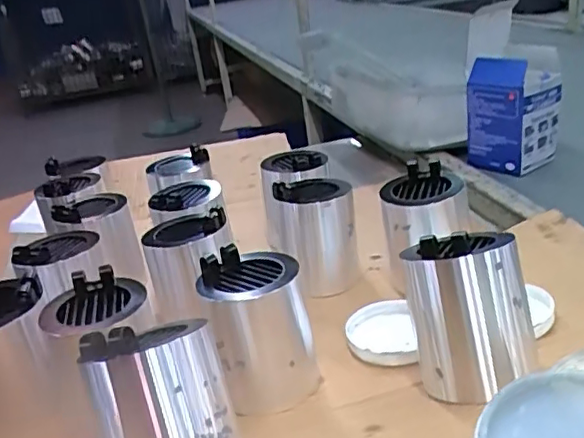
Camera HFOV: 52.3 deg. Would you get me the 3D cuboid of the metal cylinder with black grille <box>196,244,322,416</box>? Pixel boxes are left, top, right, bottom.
[{"bbox_3d":[-0.029,0.092,0.506,0.084,0.112,0.086,-14,25,-12],"label":"metal cylinder with black grille"}]

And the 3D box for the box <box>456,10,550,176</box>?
[{"bbox_3d":[0.321,-0.155,0.877,0.099,0.149,0.104,-26,30,-34],"label":"box"}]

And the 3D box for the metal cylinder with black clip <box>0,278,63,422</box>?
[{"bbox_3d":[-0.252,0.113,0.519,0.084,0.105,0.086,-18,26,-21],"label":"metal cylinder with black clip"}]

